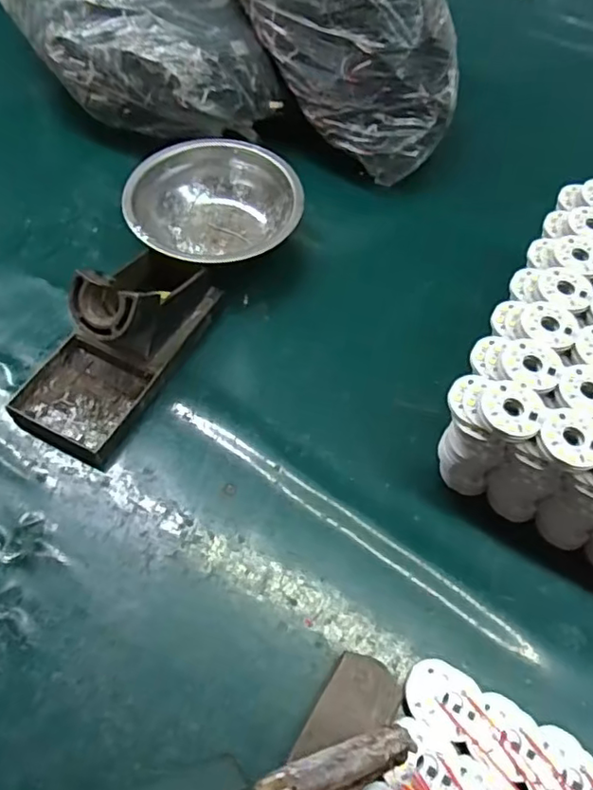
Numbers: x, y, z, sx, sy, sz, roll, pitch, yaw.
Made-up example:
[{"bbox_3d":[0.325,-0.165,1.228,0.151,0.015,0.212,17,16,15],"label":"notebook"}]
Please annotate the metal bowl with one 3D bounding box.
[{"bbox_3d":[-0.060,-0.139,0.443,0.124,0.040,0.124,2,60,-3],"label":"metal bowl"}]

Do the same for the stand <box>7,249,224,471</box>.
[{"bbox_3d":[-0.115,-0.041,0.363,0.074,0.062,0.148,24,61,10],"label":"stand"}]

